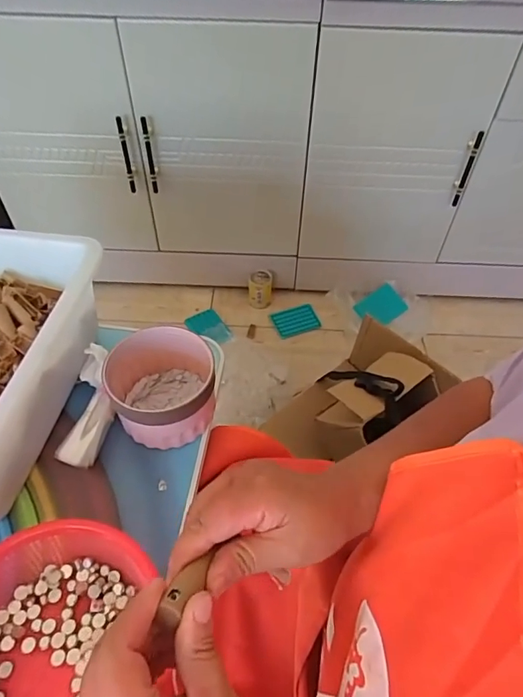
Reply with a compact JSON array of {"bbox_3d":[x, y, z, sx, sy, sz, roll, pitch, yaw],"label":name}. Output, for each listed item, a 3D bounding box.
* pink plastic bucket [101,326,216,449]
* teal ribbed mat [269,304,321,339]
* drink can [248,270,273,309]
[{"bbox_3d":[-0.109,0.043,0.515,0.112,0.072,0.110,0,51,0],"label":"pink plastic bucket"},{"bbox_3d":[0.098,-0.083,1.348,0.125,0.008,0.094,-18,53,-14],"label":"teal ribbed mat"},{"bbox_3d":[-0.004,-0.170,1.368,0.068,0.102,0.067,0,51,0],"label":"drink can"}]

